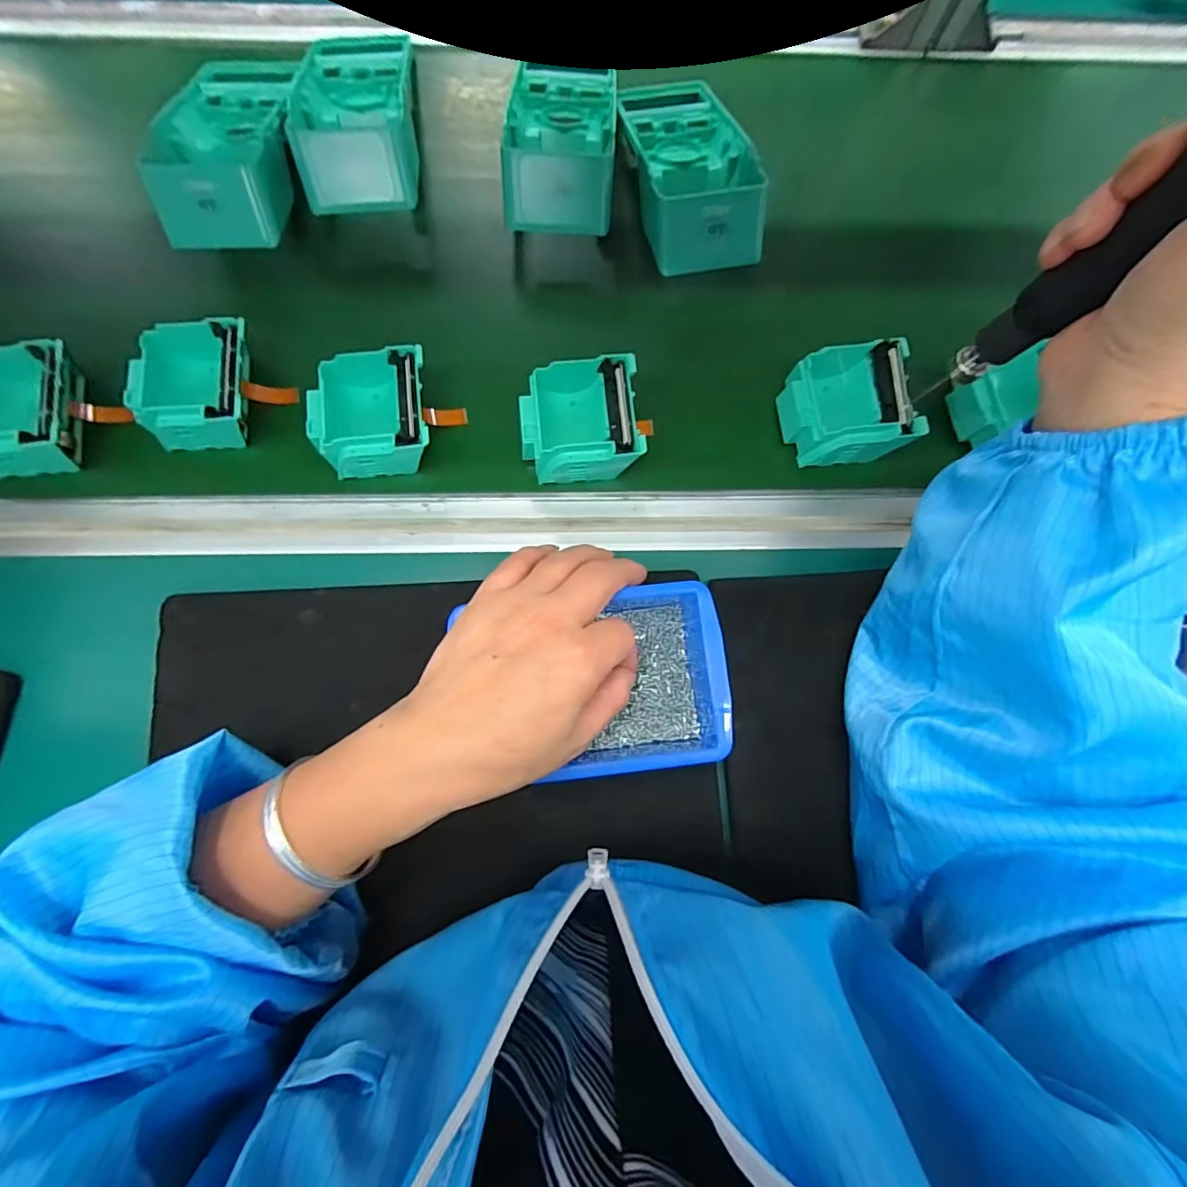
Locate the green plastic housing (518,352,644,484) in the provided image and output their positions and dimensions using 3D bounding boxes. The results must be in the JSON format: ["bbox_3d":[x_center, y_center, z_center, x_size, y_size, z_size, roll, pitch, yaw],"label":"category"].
[{"bbox_3d":[-0.008,-0.118,0.351,0.081,0.035,0.079,-3,79,-1],"label":"green plastic housing"}]

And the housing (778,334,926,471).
[{"bbox_3d":[0.176,-0.132,0.356,0.080,0.035,0.073,-5,79,-2],"label":"housing"}]

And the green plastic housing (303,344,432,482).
[{"bbox_3d":[-0.152,-0.123,0.348,0.081,0.036,0.082,-8,79,-2],"label":"green plastic housing"}]

